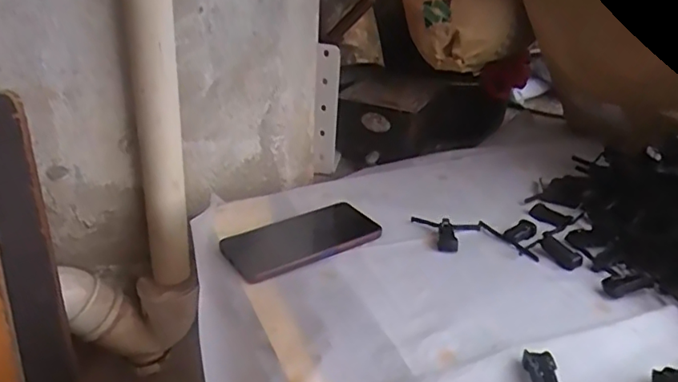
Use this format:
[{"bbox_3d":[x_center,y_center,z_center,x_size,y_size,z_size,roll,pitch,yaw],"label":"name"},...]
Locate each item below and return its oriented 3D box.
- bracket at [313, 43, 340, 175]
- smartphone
[{"bbox_3d":[-0.018,-0.114,0.799,0.014,0.199,0.058,25,38,29],"label":"bracket"},{"bbox_3d":[-0.038,0.050,0.600,0.167,0.006,0.085,-16,35,-29],"label":"smartphone"}]

